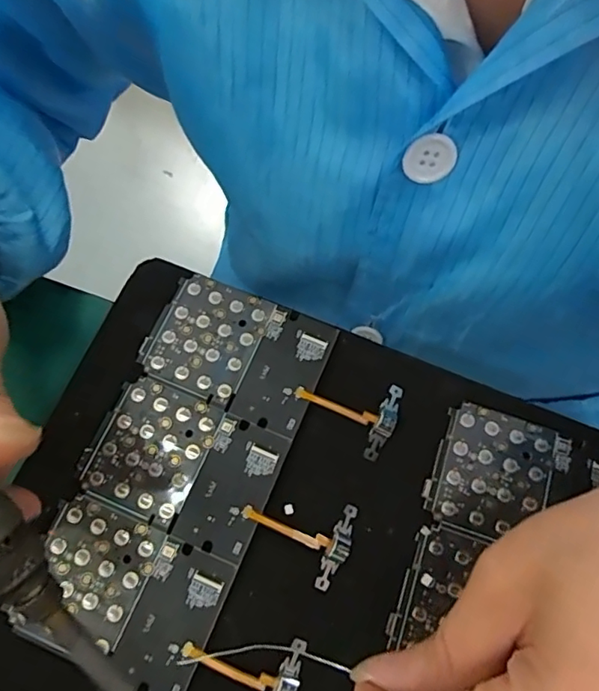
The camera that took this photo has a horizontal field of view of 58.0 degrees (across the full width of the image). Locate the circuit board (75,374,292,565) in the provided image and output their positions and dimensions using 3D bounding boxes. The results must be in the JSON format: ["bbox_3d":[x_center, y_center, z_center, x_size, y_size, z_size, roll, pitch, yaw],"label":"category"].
[{"bbox_3d":[-0.050,0.051,0.232,0.078,0.004,0.055,23,75,6],"label":"circuit board"}]

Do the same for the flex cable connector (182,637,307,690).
[{"bbox_3d":[-0.021,0.122,0.209,0.044,0.004,0.034,32,77,9],"label":"flex cable connector"}]

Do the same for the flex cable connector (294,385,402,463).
[{"bbox_3d":[0.022,0.025,0.243,0.045,0.004,0.035,28,76,8],"label":"flex cable connector"}]

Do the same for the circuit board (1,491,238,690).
[{"bbox_3d":[-0.070,0.100,0.216,0.074,0.005,0.054,22,75,6],"label":"circuit board"}]

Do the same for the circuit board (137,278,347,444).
[{"bbox_3d":[-0.028,0.002,0.248,0.078,0.004,0.054,22,75,6],"label":"circuit board"}]

